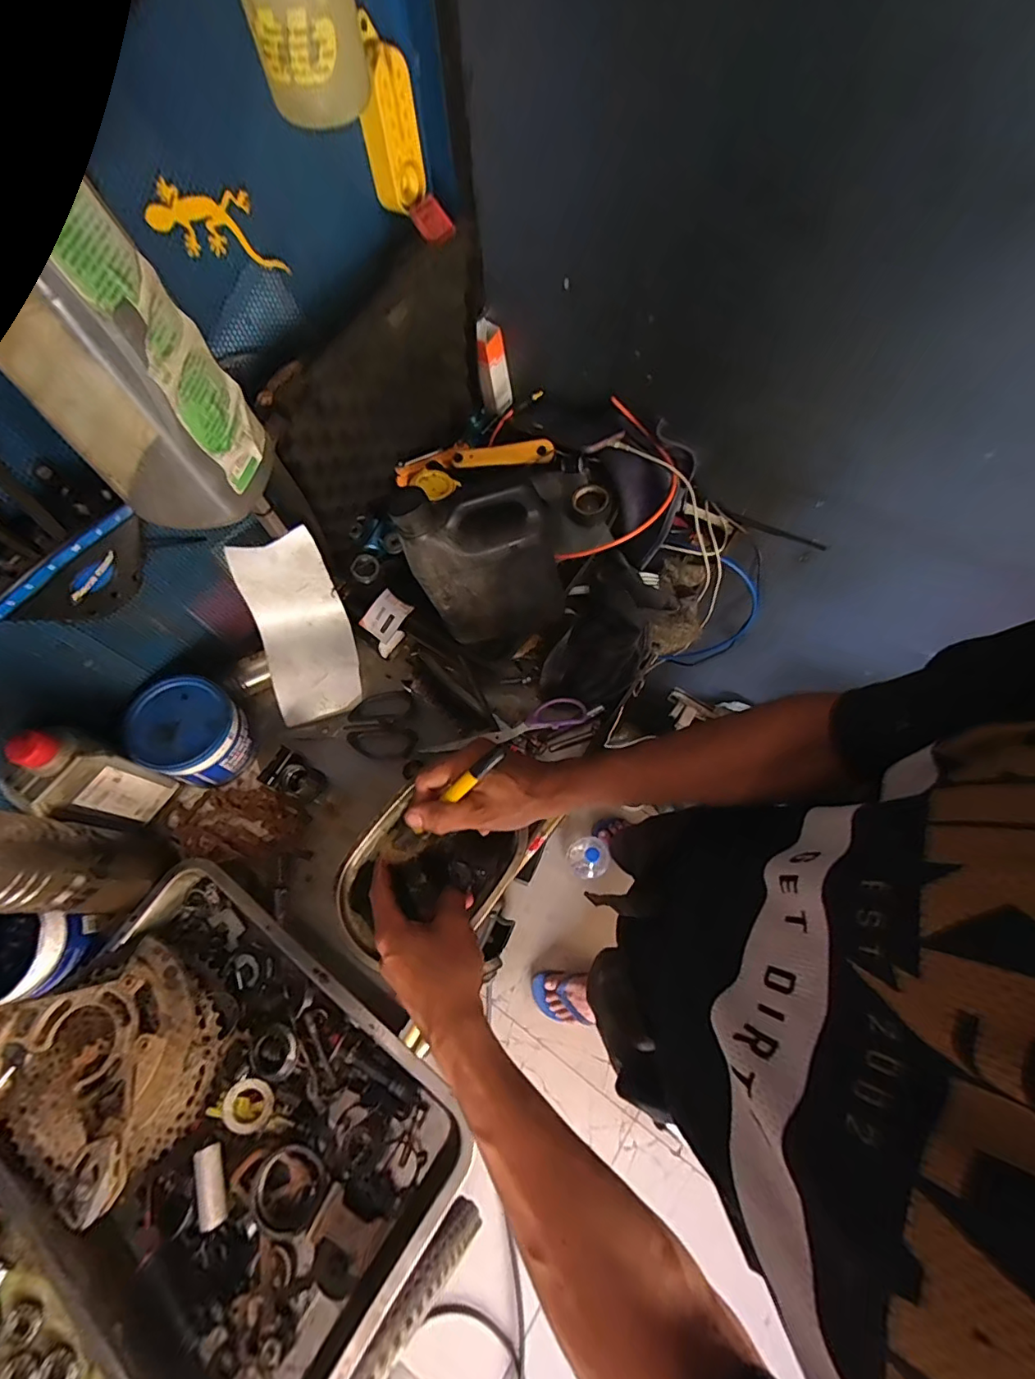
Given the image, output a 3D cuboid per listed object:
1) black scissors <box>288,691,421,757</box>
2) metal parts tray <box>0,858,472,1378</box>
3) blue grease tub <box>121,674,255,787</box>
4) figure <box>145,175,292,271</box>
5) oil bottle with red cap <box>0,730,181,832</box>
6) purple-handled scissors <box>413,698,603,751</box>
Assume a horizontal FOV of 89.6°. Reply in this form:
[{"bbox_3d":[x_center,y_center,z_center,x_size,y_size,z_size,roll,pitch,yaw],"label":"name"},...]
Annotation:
[{"bbox_3d":[-0.199,0.050,0.639,0.147,0.015,0.082,-10,68,-2],"label":"black scissors"},{"bbox_3d":[-0.263,0.376,0.451,0.394,0.069,0.295,31,72,14],"label":"metal parts tray"},{"bbox_3d":[-0.355,0.048,0.579,0.100,0.080,0.099,-1,68,2],"label":"blue grease tub"},{"bbox_3d":[-0.232,-0.363,0.409,0.013,0.048,0.106,39,35,16],"label":"figure"},{"bbox_3d":[-0.415,0.091,0.516,0.046,0.166,0.066,20,70,10],"label":"oil bottle with red cap"},{"bbox_3d":[-0.004,0.043,0.617,0.211,0.025,0.037,-13,68,-4],"label":"purple-handled scissors"}]

